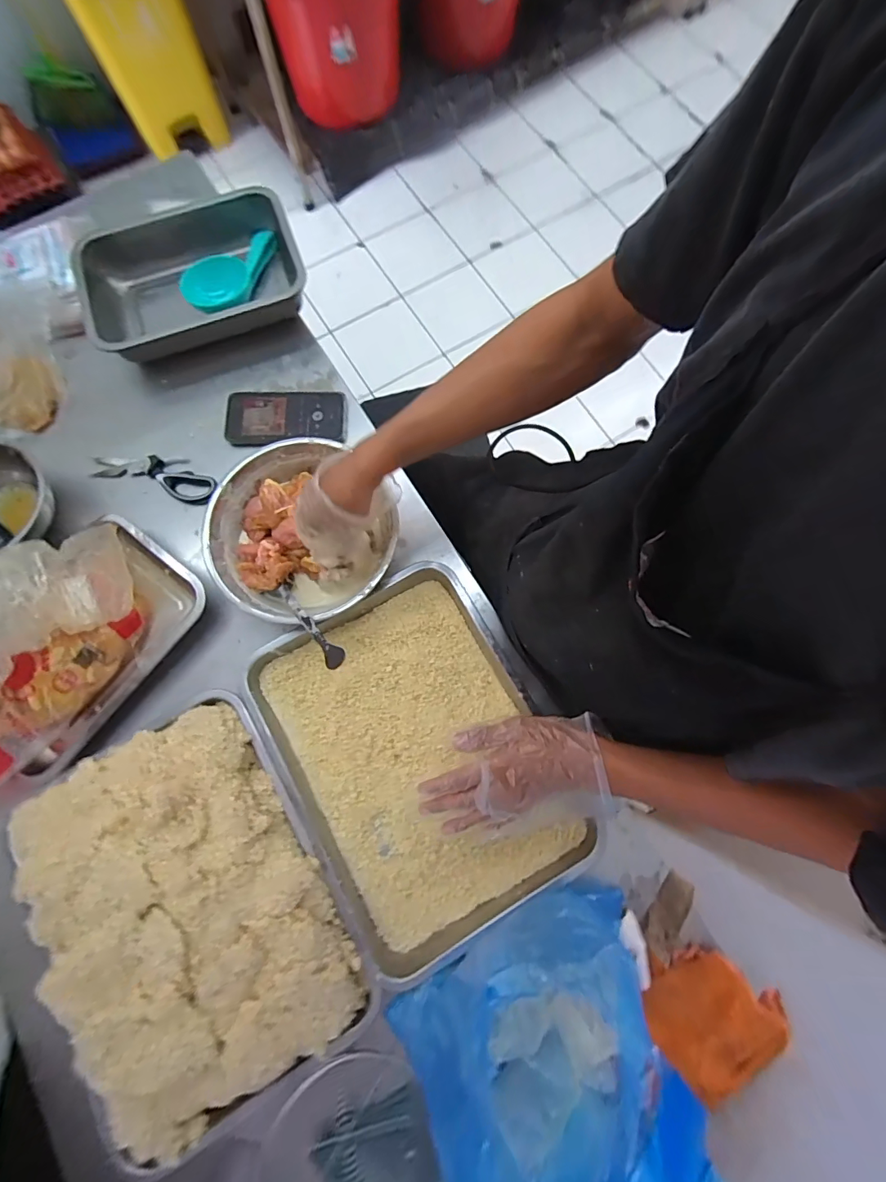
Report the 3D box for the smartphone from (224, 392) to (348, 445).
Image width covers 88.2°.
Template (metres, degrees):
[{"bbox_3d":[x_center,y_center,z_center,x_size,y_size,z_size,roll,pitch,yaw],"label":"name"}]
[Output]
[{"bbox_3d":[-0.228,-0.251,0.662,0.172,0.018,0.081,-2,76,0],"label":"smartphone"}]

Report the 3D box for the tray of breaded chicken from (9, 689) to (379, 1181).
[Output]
[{"bbox_3d":[-0.265,0.325,0.465,0.266,0.091,0.373,-32,78,-7],"label":"tray of breaded chicken"}]

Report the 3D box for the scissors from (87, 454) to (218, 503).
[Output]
[{"bbox_3d":[-0.404,-0.168,0.645,0.179,0.012,0.060,17,77,5],"label":"scissors"}]

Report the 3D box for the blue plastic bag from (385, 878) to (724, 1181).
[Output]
[{"bbox_3d":[0.078,0.455,0.377,0.232,0.203,0.322,0,76,0],"label":"blue plastic bag"}]

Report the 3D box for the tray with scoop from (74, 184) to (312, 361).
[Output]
[{"bbox_3d":[-0.368,-0.461,0.688,0.312,0.073,0.217,-19,77,-4],"label":"tray with scoop"}]

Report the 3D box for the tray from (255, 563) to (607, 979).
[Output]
[{"bbox_3d":[-0.030,0.184,0.533,0.275,0.040,0.376,-29,78,-7],"label":"tray"}]

